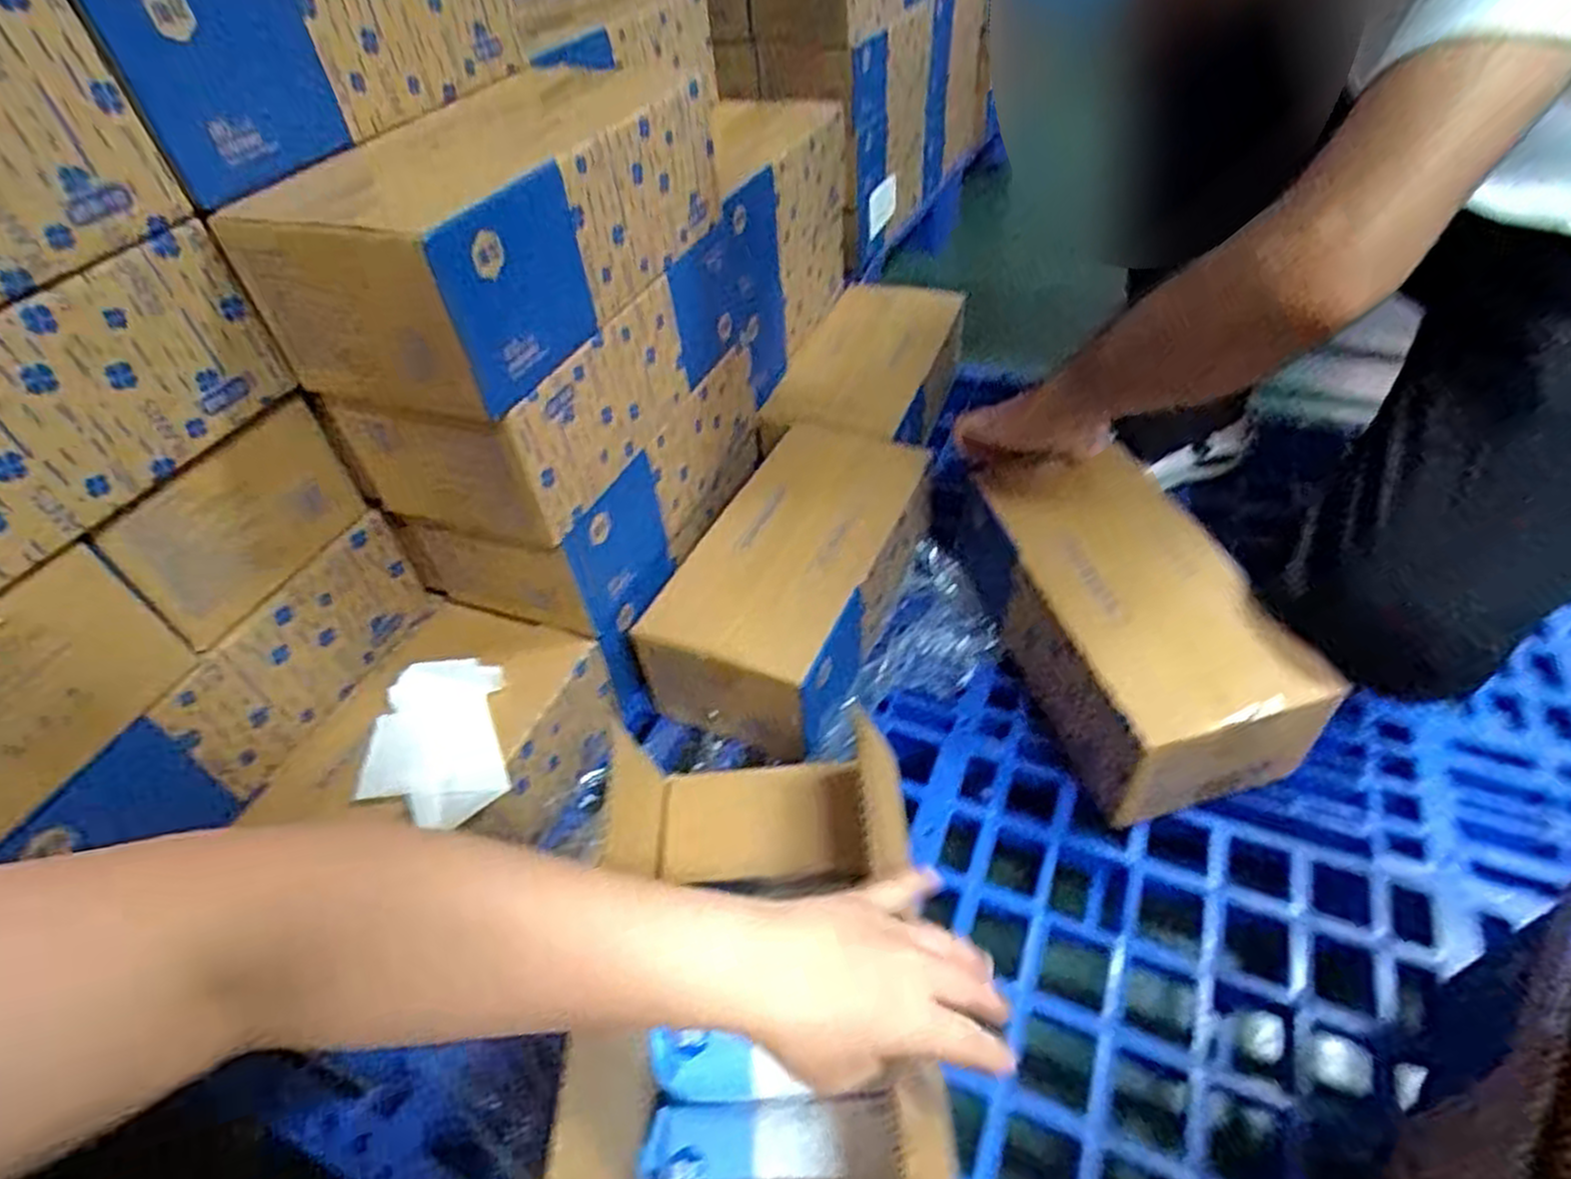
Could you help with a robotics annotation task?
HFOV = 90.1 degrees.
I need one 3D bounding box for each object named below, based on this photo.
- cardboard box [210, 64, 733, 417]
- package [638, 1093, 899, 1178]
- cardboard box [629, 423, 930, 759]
[{"bbox_3d":[-0.198,-0.269,0.580,0.172,0.123,0.332,15,49,21],"label":"cardboard box"},{"bbox_3d":[-0.010,0.299,0.421,0.135,0.022,0.043,-4,45,4],"label":"package"},{"bbox_3d":[0.015,-0.016,0.771,0.170,0.108,0.340,15,49,21],"label":"cardboard box"}]

